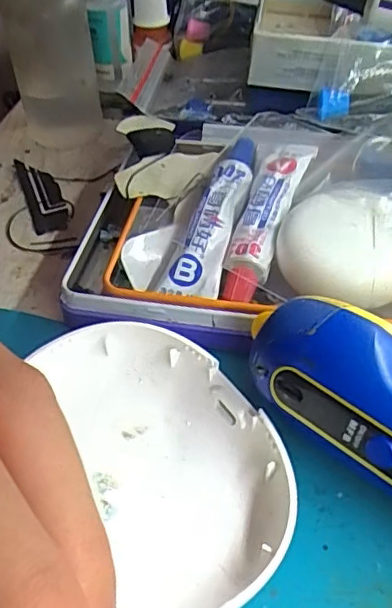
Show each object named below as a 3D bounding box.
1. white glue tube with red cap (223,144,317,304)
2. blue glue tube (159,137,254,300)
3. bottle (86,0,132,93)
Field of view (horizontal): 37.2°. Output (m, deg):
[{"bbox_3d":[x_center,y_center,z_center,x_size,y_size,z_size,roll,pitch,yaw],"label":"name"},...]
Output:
[{"bbox_3d":[0.025,-0.032,0.208,0.016,0.012,0.079,13,48,15],"label":"white glue tube with red cap"},{"bbox_3d":[0.007,-0.035,0.211,0.021,0.008,0.077,12,60,14],"label":"blue glue tube"},{"bbox_3d":[-0.046,-0.150,0.297,0.020,0.073,0.023,-5,46,-3],"label":"bottle"}]

